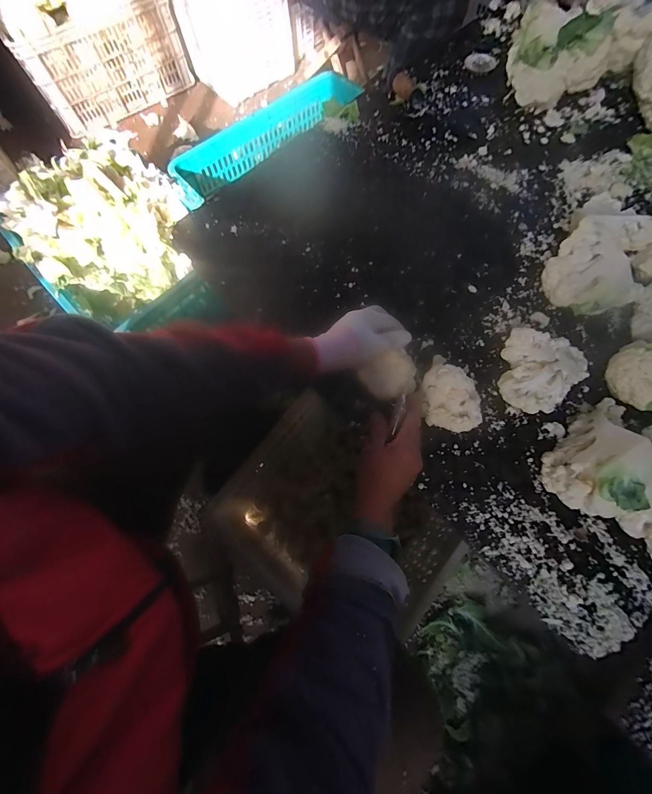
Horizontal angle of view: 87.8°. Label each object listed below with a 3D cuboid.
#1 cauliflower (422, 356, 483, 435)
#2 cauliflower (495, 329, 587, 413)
[{"bbox_3d":[0.160,0.006,0.450,0.093,0.089,0.062,42,78,14],"label":"cauliflower"},{"bbox_3d":[0.305,-0.027,0.478,0.112,0.052,0.110,15,73,7],"label":"cauliflower"}]

